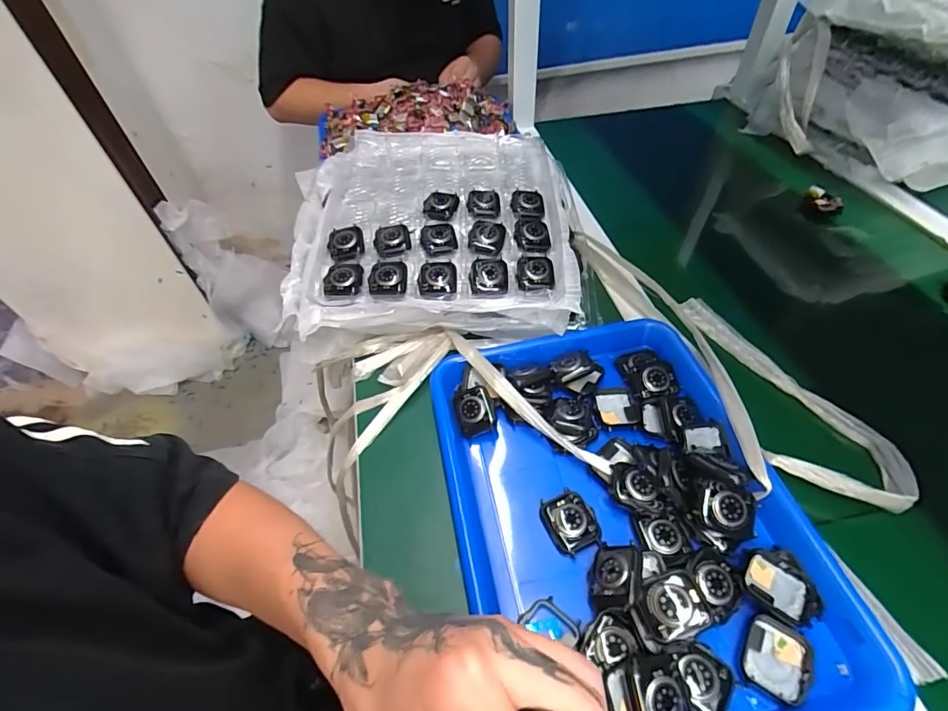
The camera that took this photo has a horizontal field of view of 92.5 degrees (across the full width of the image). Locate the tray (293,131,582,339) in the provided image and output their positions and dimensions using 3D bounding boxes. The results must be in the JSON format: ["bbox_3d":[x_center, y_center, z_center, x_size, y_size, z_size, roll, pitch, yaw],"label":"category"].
[{"bbox_3d":[-0.051,-0.164,0.542,0.317,0.048,0.330,-3,55,1],"label":"tray"}]

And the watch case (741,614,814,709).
[{"bbox_3d":[0.195,0.196,0.292,0.037,0.007,0.044,23,56,22],"label":"watch case"}]

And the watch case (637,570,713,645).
[{"bbox_3d":[0.131,0.166,0.299,0.039,0.017,0.037,-12,50,-6],"label":"watch case"}]

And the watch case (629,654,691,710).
[{"bbox_3d":[0.111,0.205,0.271,0.033,0.012,0.042,-3,65,-9],"label":"watch case"}]

